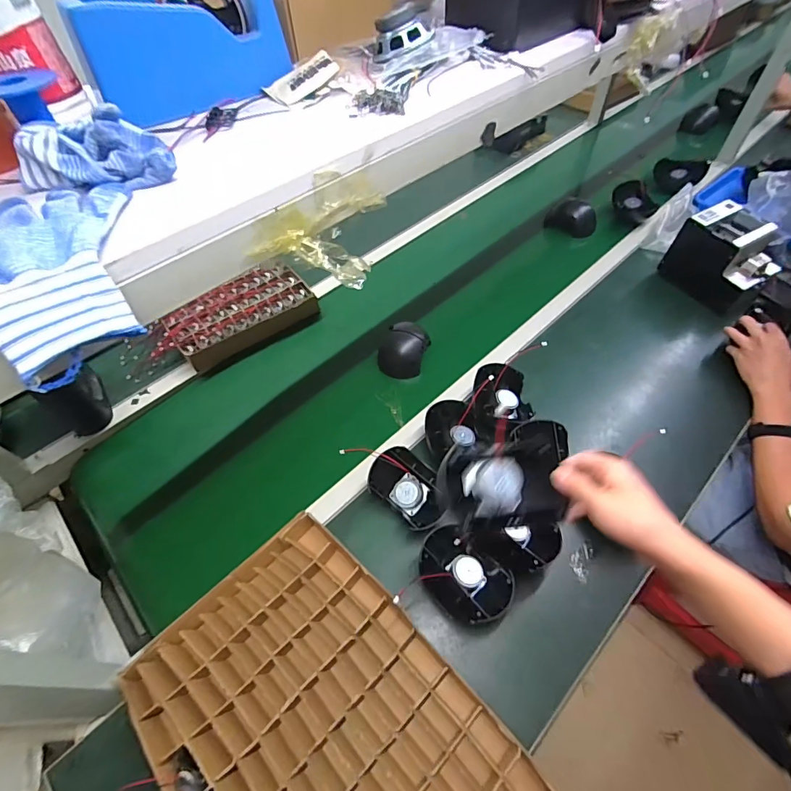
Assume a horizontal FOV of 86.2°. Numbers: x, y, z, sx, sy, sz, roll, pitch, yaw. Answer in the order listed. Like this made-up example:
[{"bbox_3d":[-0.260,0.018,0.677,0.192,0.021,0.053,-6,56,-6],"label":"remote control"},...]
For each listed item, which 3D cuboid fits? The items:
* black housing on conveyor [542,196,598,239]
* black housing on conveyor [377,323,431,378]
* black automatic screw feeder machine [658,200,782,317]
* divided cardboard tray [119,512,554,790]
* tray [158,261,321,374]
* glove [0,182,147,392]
[{"bbox_3d":[0.476,-0.479,1.132,0.124,0.063,0.060,28,60,21],"label":"black housing on conveyor"},{"bbox_3d":[0.018,-0.094,0.875,0.088,0.063,0.117,16,57,14],"label":"black housing on conveyor"},{"bbox_3d":[0.714,-0.291,0.913,0.156,0.138,0.192,-19,56,-10],"label":"black automatic screw feeder machine"},{"bbox_3d":[-0.082,0.407,0.514,0.457,0.059,0.319,37,64,25],"label":"divided cardboard tray"},{"bbox_3d":[-0.347,-0.184,0.965,0.299,0.071,0.168,-32,59,-19],"label":"tray"},{"bbox_3d":[-0.250,-0.086,0.296,0.117,0.050,0.158,-15,55,-8],"label":"glove"}]

